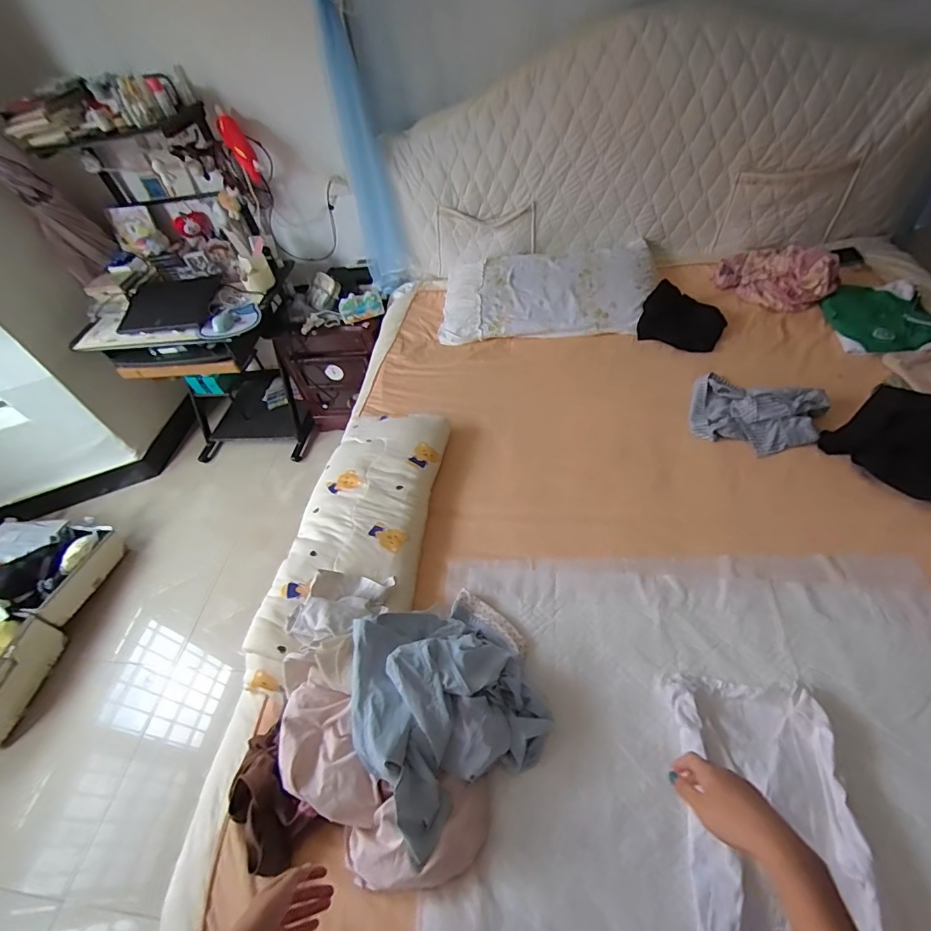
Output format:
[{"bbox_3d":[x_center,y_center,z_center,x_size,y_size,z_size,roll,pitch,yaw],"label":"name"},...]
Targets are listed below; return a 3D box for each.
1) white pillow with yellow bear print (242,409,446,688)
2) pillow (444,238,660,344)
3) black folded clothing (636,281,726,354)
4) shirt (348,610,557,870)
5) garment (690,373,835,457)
[{"bbox_3d":[-0.239,0.134,1.048,0.300,0.080,0.714,1,51,12],"label":"white pillow with yellow bear print"},{"bbox_3d":[0.282,-0.615,1.605,0.721,0.133,0.469,0,51,11],"label":"pillow"},{"bbox_3d":[0.675,-0.459,1.433,0.237,0.068,0.214,23,58,26],"label":"black folded clothing"},{"bbox_3d":[-0.040,0.372,0.750,0.281,0.156,0.300,-30,51,-17],"label":"shirt"},{"bbox_3d":[0.735,-0.136,1.169,0.298,0.050,0.232,19,57,24],"label":"garment"}]

